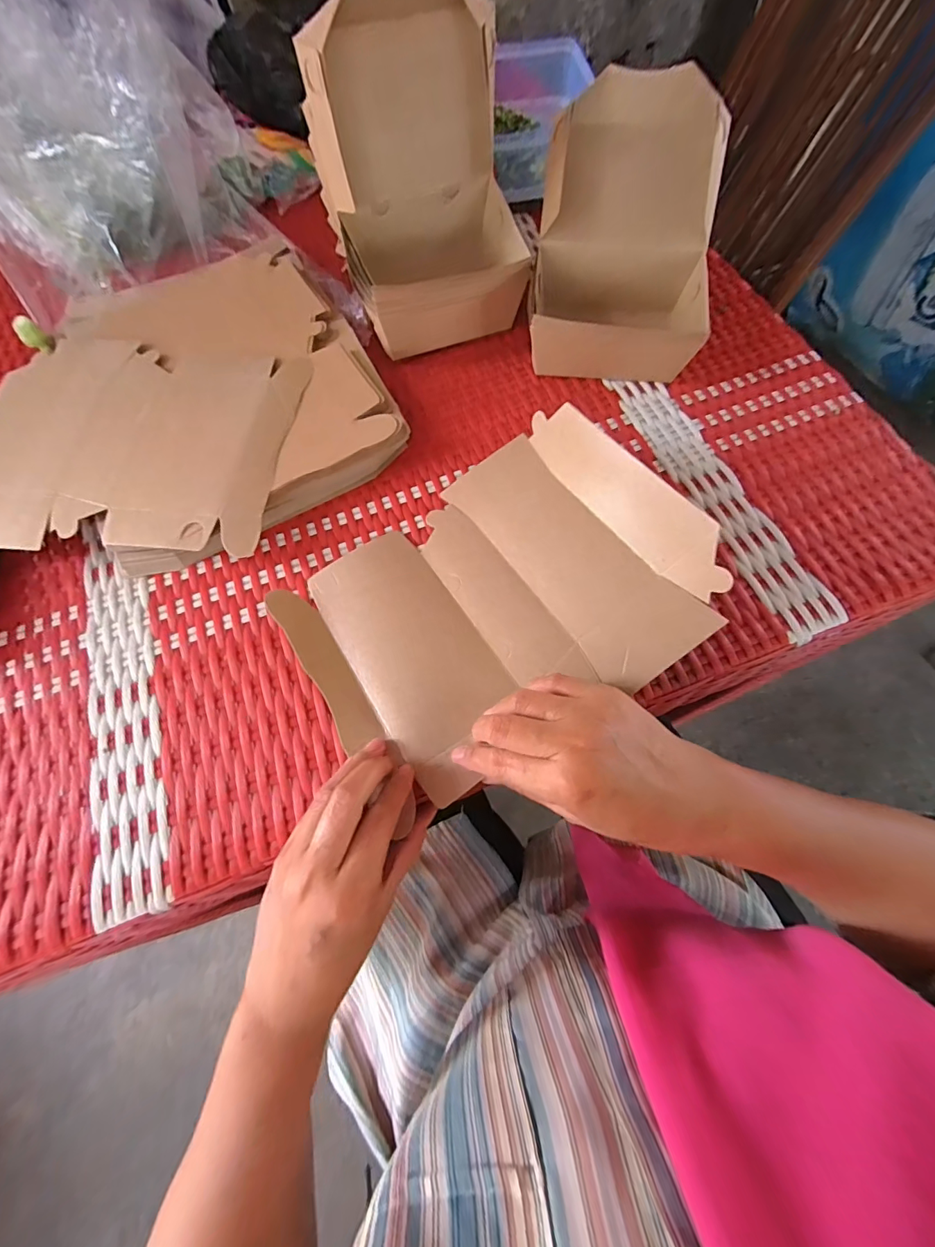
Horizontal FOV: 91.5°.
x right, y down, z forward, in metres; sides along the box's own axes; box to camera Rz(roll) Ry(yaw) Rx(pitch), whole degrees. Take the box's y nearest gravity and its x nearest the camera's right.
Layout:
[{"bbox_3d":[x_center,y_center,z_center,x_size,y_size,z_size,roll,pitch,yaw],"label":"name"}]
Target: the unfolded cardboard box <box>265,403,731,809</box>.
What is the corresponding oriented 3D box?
[{"bbox_3d":[0.010,-0.018,0.302,0.251,0.073,0.206,-30,69,-9],"label":"unfolded cardboard box"}]

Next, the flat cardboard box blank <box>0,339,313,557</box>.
[{"bbox_3d":[-0.293,-0.154,0.385,0.289,0.010,0.205,6,69,7],"label":"flat cardboard box blank"}]

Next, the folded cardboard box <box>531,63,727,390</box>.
[{"bbox_3d":[0.129,-0.315,0.380,0.138,0.143,0.151,6,68,5],"label":"folded cardboard box"}]

